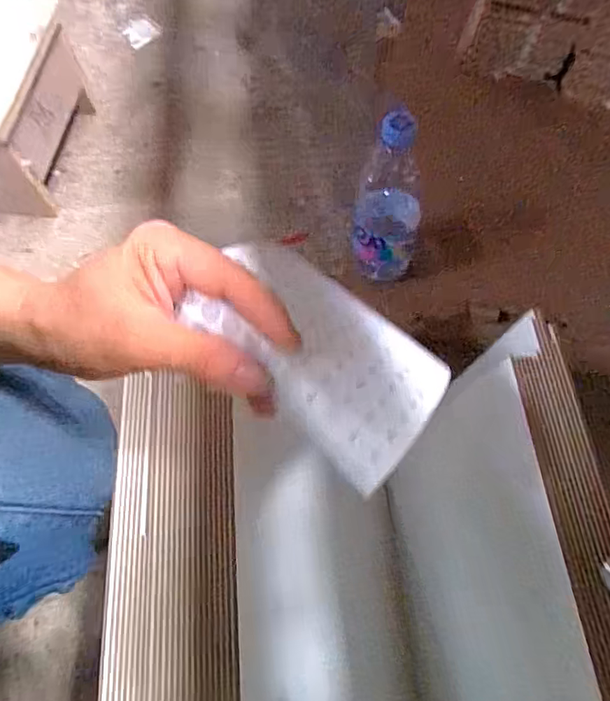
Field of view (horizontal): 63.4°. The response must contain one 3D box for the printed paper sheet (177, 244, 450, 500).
[{"bbox_3d":[0.010,-0.005,0.236,0.116,0.020,0.089,40,46,10],"label":"printed paper sheet"}]

